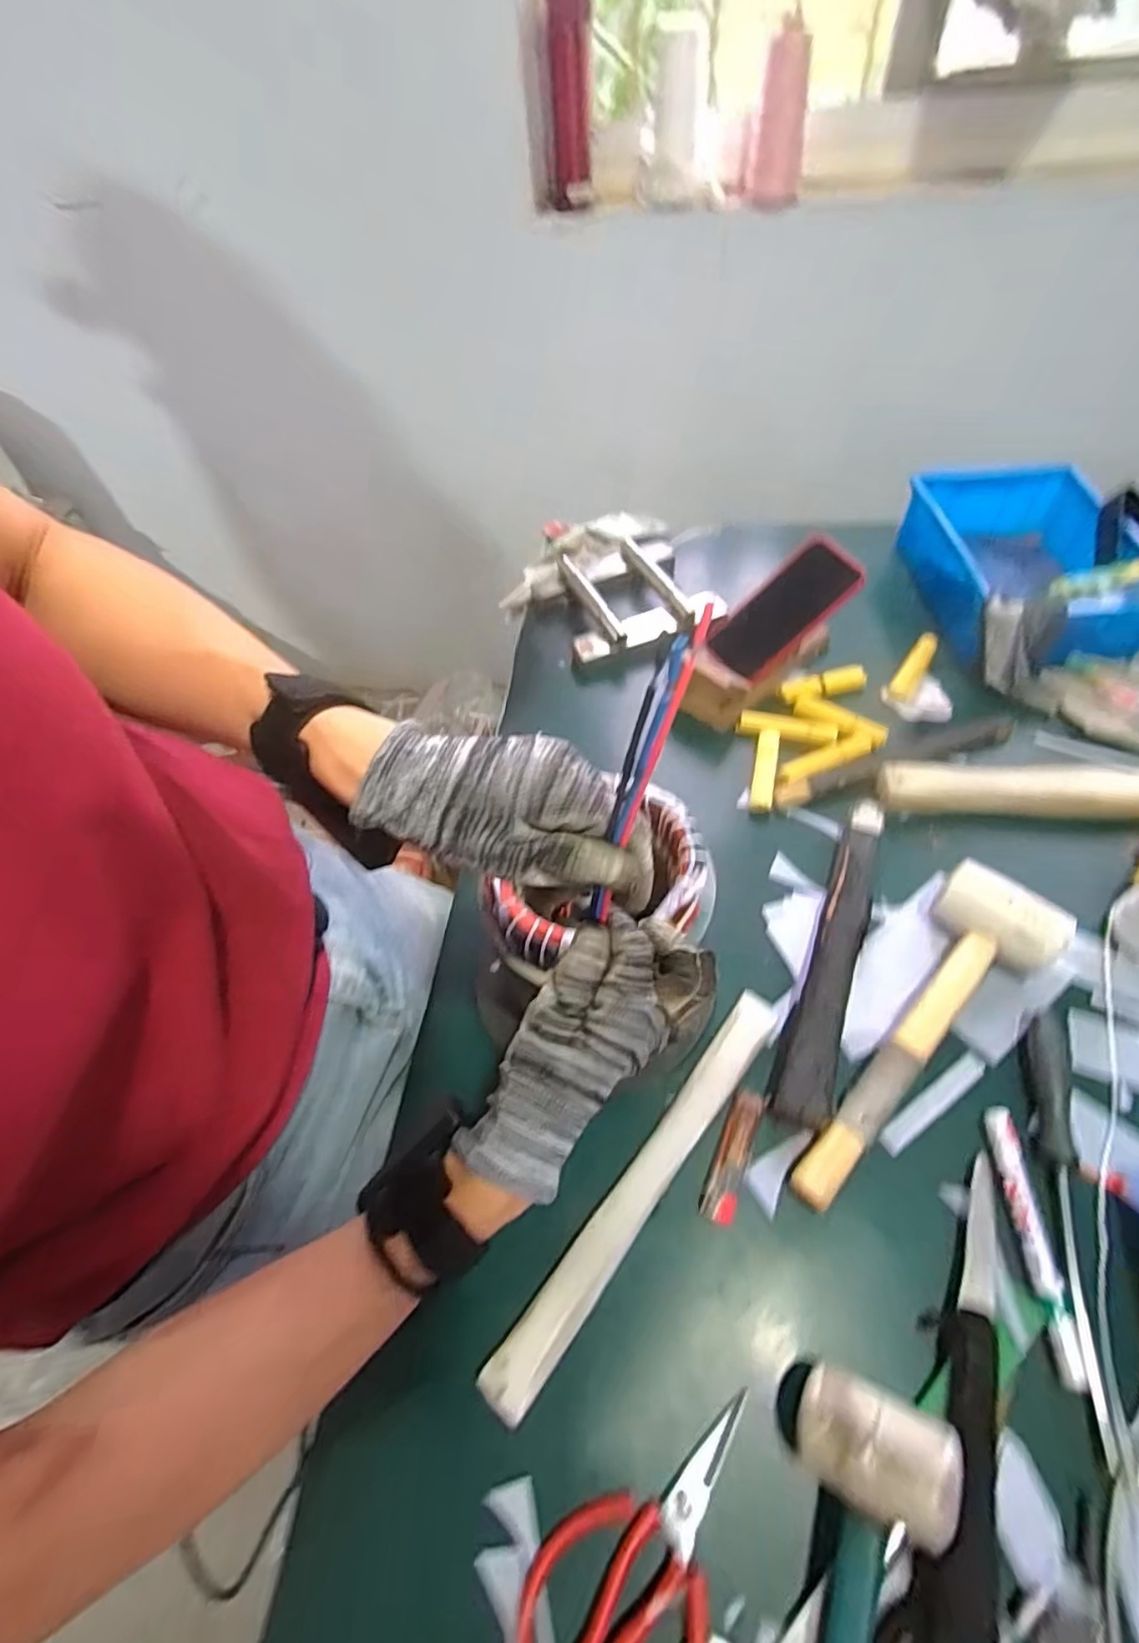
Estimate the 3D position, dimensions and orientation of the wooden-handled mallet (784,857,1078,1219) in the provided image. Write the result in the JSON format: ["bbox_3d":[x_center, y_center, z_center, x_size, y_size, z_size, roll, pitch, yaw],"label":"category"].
[{"bbox_3d":[0.252,0.146,0.468,0.294,0.050,0.099,-36,59,-19],"label":"wooden-handled mallet"}]

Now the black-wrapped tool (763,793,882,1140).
[{"bbox_3d":[0.217,0.104,0.515,0.038,0.032,0.287,18,58,17],"label":"black-wrapped tool"}]

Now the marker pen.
[{"bbox_3d":[0.294,0.263,0.399,0.019,0.016,0.146,2,55,6],"label":"marker pen"}]

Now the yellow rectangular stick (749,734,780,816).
[{"bbox_3d":[0.197,-0.051,0.637,0.021,0.023,0.093,10,56,12],"label":"yellow rectangular stick"}]

